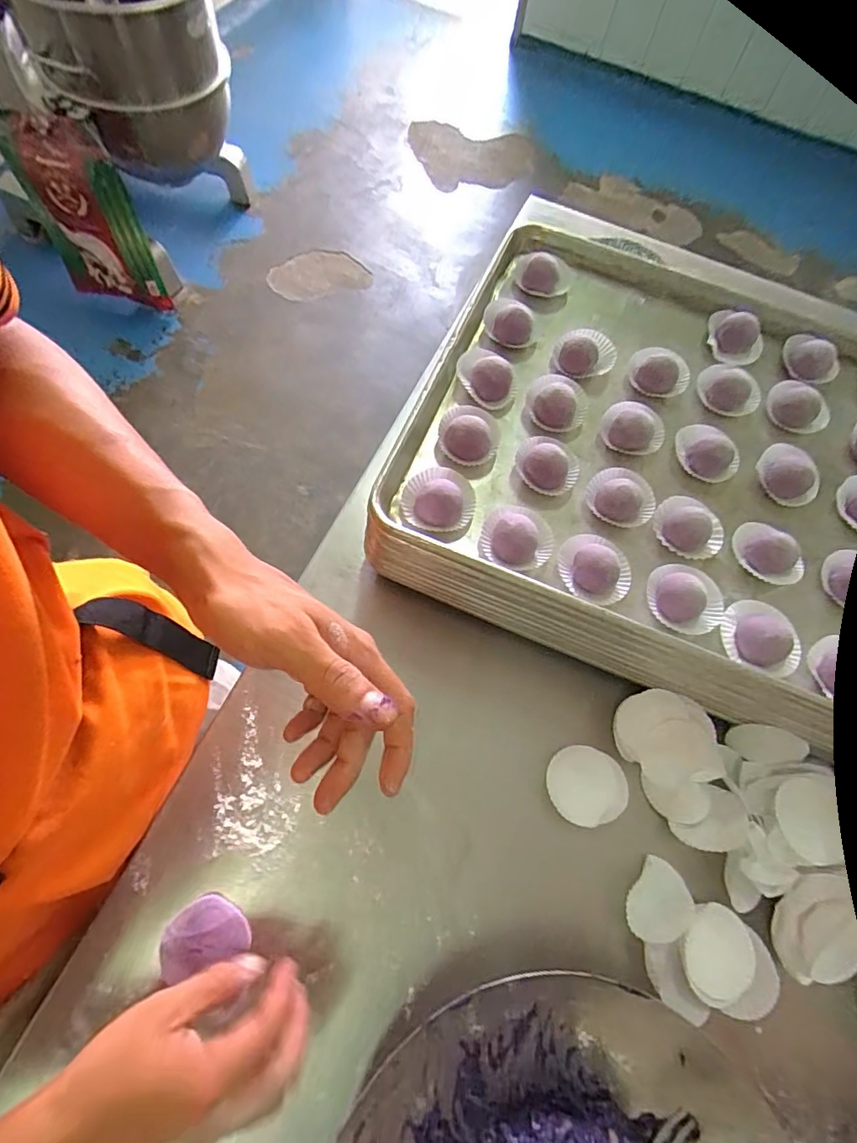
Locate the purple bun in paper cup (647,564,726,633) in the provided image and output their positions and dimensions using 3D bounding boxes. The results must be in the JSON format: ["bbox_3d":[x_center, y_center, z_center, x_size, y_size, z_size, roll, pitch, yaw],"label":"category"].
[{"bbox_3d":[0.205,0.023,0.410,0.060,0.031,0.053,37,69,10],"label":"purple bun in paper cup"}]

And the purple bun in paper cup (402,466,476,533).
[{"bbox_3d":[0.009,-0.061,0.422,0.059,0.026,0.056,2,67,-5],"label":"purple bun in paper cup"}]

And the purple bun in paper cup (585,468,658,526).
[{"bbox_3d":[0.168,-0.066,0.441,0.057,0.023,0.050,37,69,10],"label":"purple bun in paper cup"}]

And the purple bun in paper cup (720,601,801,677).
[{"bbox_3d":[0.259,0.054,0.402,0.051,0.036,0.059,-14,69,-11],"label":"purple bun in paper cup"}]

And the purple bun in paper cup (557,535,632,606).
[{"bbox_3d":[0.134,-0.002,0.411,0.059,0.030,0.049,42,70,12],"label":"purple bun in paper cup"}]

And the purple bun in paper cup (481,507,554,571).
[{"bbox_3d":[0.075,-0.031,0.417,0.058,0.030,0.064,29,68,7],"label":"purple bun in paper cup"}]

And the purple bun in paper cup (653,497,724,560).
[{"bbox_3d":[0.225,-0.038,0.439,0.054,0.030,0.057,2,67,-5],"label":"purple bun in paper cup"}]

